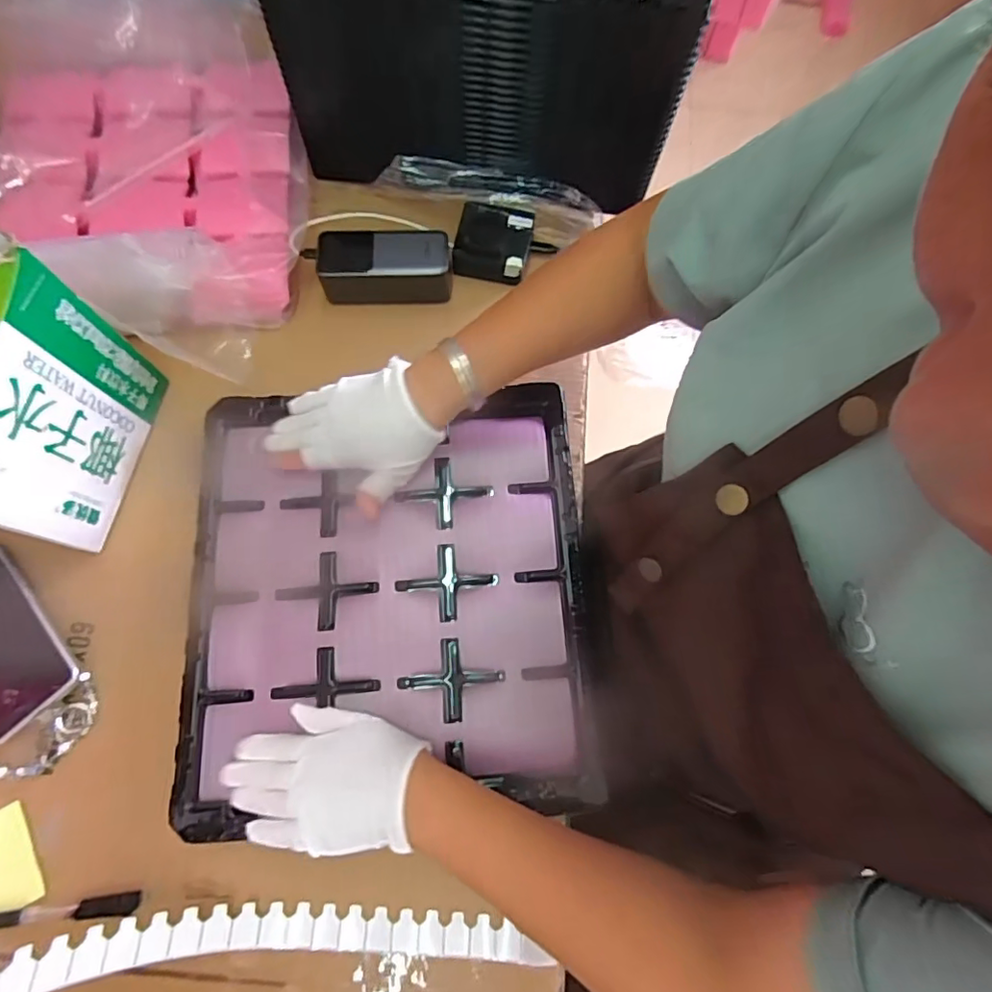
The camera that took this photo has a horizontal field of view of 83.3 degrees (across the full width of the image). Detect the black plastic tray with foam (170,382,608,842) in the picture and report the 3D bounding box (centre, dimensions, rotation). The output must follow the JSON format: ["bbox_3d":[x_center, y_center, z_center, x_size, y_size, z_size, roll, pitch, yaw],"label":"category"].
[{"bbox_3d":[-0.092,0.076,0.485,0.330,0.027,0.349,-4,76,0],"label":"black plastic tray with foam"}]

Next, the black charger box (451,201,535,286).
[{"bbox_3d":[-0.002,-0.275,0.602,0.077,0.030,0.076,12,73,1],"label":"black charger box"}]

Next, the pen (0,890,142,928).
[{"bbox_3d":[-0.344,0.322,0.429,0.136,0.012,0.014,-6,73,-5],"label":"pen"}]

